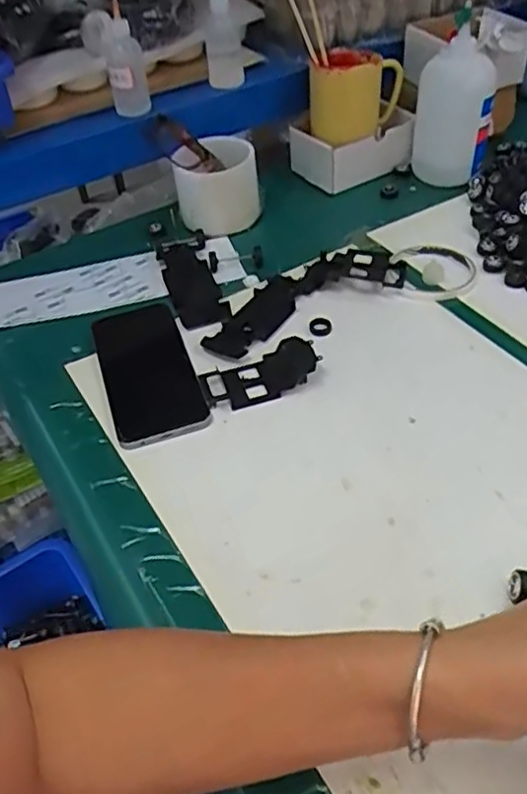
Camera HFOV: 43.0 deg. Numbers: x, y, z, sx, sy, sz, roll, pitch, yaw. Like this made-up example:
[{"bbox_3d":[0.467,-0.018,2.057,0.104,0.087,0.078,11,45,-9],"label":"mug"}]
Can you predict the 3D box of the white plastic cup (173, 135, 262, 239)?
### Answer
[{"bbox_3d":[-0.047,-0.224,0.706,0.084,0.084,0.079,-4,46,4],"label":"white plastic cup"}]

